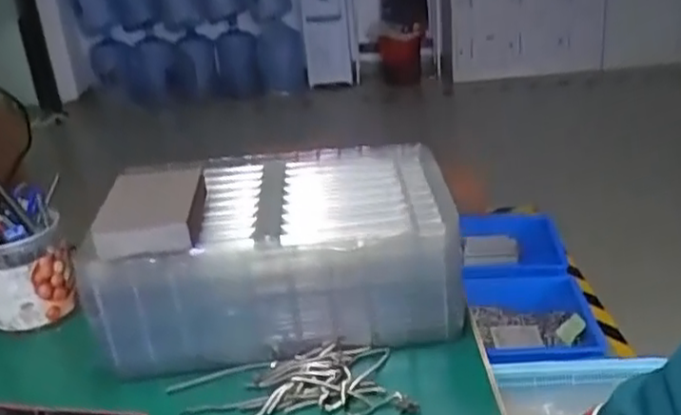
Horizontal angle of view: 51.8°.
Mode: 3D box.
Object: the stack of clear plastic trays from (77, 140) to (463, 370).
[{"bbox_3d":[-0.051,0.040,0.601,0.282,0.121,0.163,-4,23,0],"label":"stack of clear plastic trays"}]

